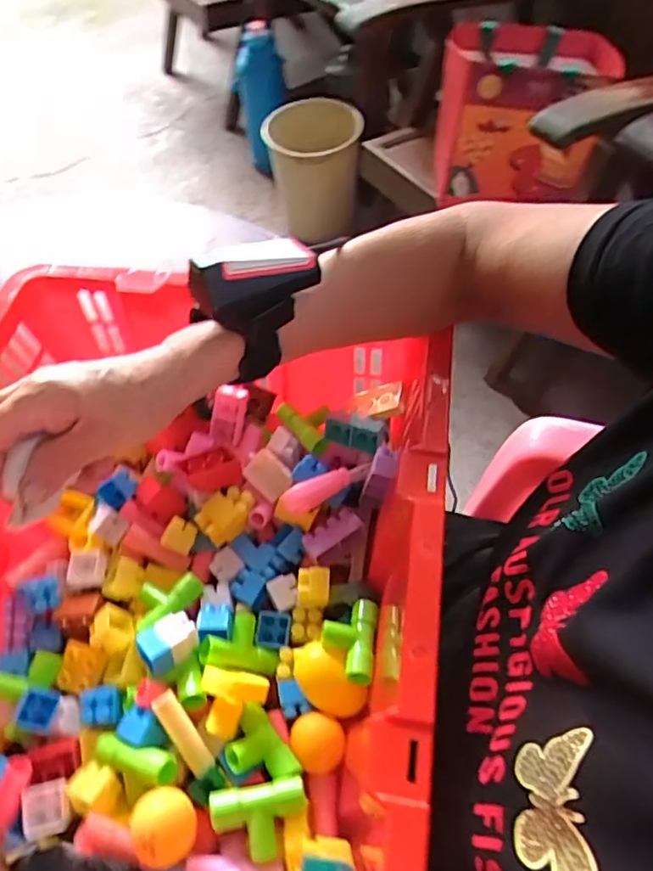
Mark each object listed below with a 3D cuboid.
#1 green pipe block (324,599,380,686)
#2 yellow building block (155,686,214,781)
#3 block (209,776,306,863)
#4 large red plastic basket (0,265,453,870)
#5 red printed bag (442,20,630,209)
[{"bbox_3d":[0.016,0.147,0.429,0.037,0.023,0.061,5,57,7],"label":"green pipe block"},{"bbox_3d":[-0.096,0.199,0.399,0.017,0.007,0.058,-33,87,-17],"label":"yellow building block"},{"bbox_3d":[-0.041,0.237,0.366,0.057,0.015,0.039,-10,57,-3],"label":"block"},{"bbox_3d":[-0.109,0.111,0.397,0.347,0.146,0.456,5,57,7],"label":"large red plastic basket"},{"bbox_3d":[0.326,-0.545,1.016,0.260,0.204,0.204,7,58,9],"label":"red printed bag"}]

